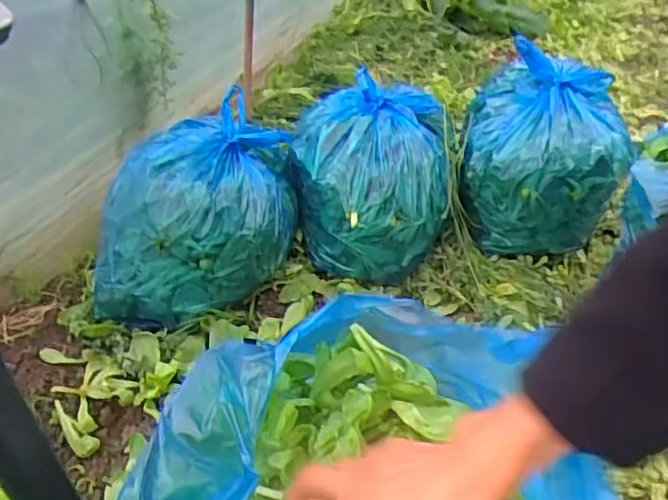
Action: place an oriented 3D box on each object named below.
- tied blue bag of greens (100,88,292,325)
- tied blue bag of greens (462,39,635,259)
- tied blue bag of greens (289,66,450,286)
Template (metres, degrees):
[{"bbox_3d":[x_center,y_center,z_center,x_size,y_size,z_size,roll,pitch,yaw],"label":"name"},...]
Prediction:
[{"bbox_3d":[-0.245,-0.063,1.088,0.313,0.270,0.353,6,39,8],"label":"tied blue bag of greens"},{"bbox_3d":[0.414,-0.194,1.189,0.302,0.284,0.284,6,39,9],"label":"tied blue bag of greens"},{"bbox_3d":[0.071,-0.151,1.185,0.299,0.270,0.322,3,39,5],"label":"tied blue bag of greens"}]

